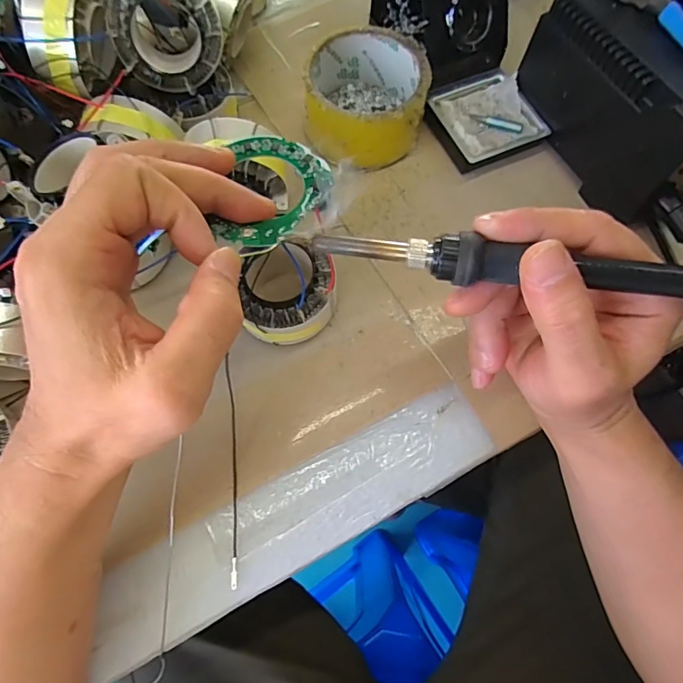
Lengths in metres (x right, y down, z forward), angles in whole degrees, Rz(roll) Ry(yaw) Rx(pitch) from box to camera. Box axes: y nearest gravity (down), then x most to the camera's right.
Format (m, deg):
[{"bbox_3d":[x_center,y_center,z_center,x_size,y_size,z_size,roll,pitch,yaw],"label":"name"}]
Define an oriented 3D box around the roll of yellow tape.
[{"bbox_3d":[0.018,-0.174,0.332,0.084,0.047,0.086,0,70,0],"label":"roll of yellow tape"}]

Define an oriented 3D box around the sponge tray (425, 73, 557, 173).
[{"bbox_3d":[0.105,-0.162,0.342,0.072,0.019,0.069,-26,72,-8],"label":"sponge tray"}]

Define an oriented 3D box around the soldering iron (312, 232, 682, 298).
[{"bbox_3d":[0.084,-0.027,0.186,0.192,0.015,0.019,8,71,8],"label":"soldering iron"}]

